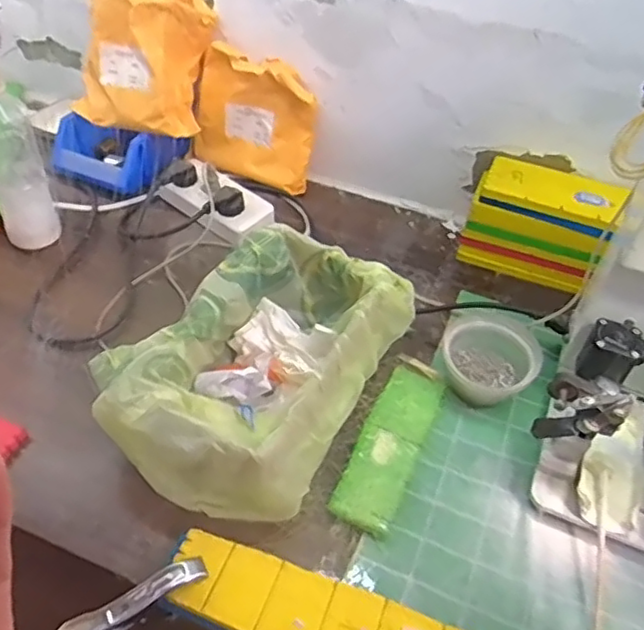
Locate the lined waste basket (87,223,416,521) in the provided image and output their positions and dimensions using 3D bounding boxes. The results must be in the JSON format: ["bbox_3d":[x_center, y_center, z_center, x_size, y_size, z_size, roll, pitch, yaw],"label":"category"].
[{"bbox_3d":[-0.054,0.040,0.612,0.190,0.107,0.292,22,49,16],"label":"lined waste basket"}]

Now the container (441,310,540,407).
[{"bbox_3d":[0.175,0.045,0.663,0.098,0.058,0.096,2,46,-2],"label":"container"}]

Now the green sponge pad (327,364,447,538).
[{"bbox_3d":[0.068,0.123,0.612,0.056,0.014,0.183,21,48,15],"label":"green sponge pad"}]

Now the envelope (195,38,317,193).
[{"bbox_3d":[-0.092,-0.262,0.846,0.169,0.161,0.025,22,38,13],"label":"envelope"}]

